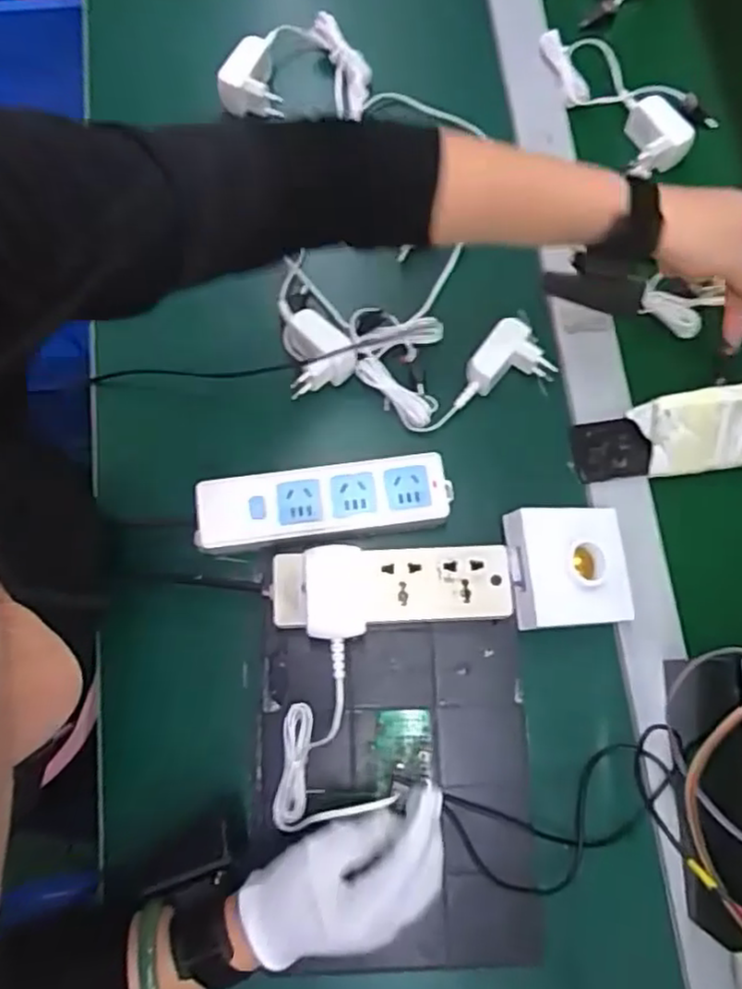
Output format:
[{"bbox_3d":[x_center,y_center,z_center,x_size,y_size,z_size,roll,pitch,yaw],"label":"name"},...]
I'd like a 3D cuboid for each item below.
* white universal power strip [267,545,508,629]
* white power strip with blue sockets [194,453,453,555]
[{"bbox_3d":[0.015,0.069,0.498,0.170,0.028,0.053,-2,75,-2],"label":"white universal power strip"},{"bbox_3d":[-0.038,0.010,0.538,0.194,0.031,0.059,-7,76,-3],"label":"white power strip with blue sockets"}]

